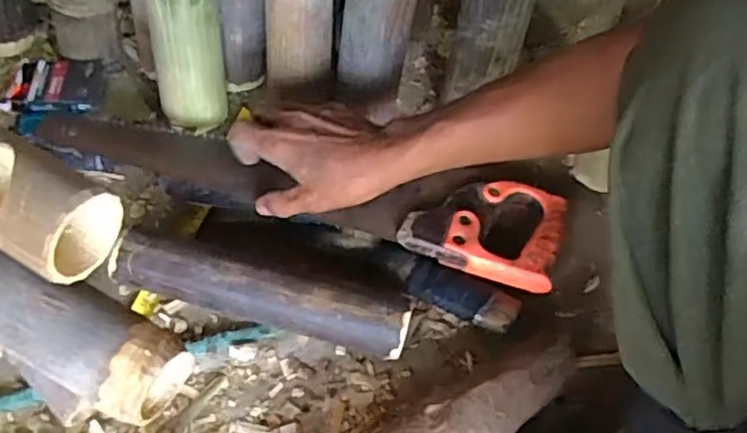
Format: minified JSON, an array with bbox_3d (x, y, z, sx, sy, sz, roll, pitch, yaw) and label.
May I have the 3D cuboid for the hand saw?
[{"bbox_3d":[-0.067,-0.029,0.649,0.495,0.049,0.124,11,57,1],"label":"hand saw"}]

